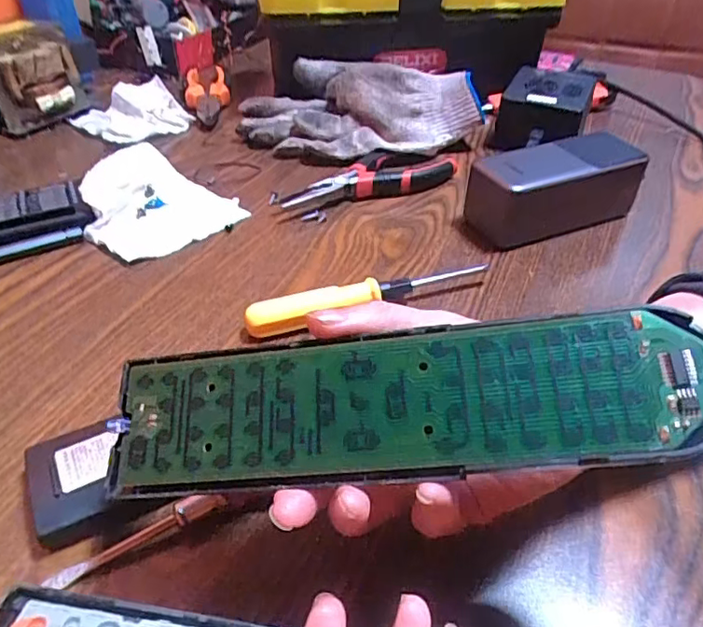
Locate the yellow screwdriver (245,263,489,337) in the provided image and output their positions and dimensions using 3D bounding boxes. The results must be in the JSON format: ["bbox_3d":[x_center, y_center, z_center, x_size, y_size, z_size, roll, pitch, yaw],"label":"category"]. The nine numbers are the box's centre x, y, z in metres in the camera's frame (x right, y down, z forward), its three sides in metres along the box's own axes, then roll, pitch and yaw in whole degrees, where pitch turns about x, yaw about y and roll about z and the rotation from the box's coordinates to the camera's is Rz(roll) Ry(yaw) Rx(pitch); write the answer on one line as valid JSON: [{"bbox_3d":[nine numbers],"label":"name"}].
[{"bbox_3d":[0.013,-0.013,0.354,0.157,0.016,0.016,-12,41,-18],"label":"yellow screwdriver"}]

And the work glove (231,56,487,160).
[{"bbox_3d":[0.005,-0.193,0.555,0.224,0.077,0.109,7,39,4],"label":"work glove"}]

